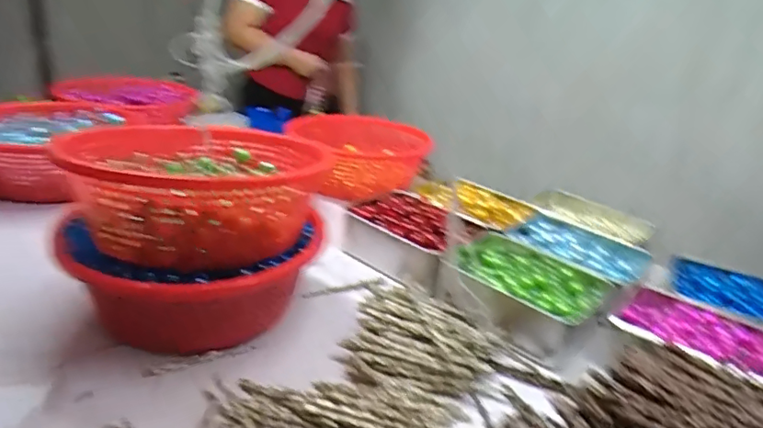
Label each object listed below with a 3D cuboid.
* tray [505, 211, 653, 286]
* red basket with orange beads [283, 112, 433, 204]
[{"bbox_3d":[0.369,0.061,0.990,0.229,0.038,0.170,23,28,32],"label":"tray"},{"bbox_3d":[-0.040,-0.143,1.320,0.310,0.140,0.304,1,27,0],"label":"red basket with orange beads"}]

